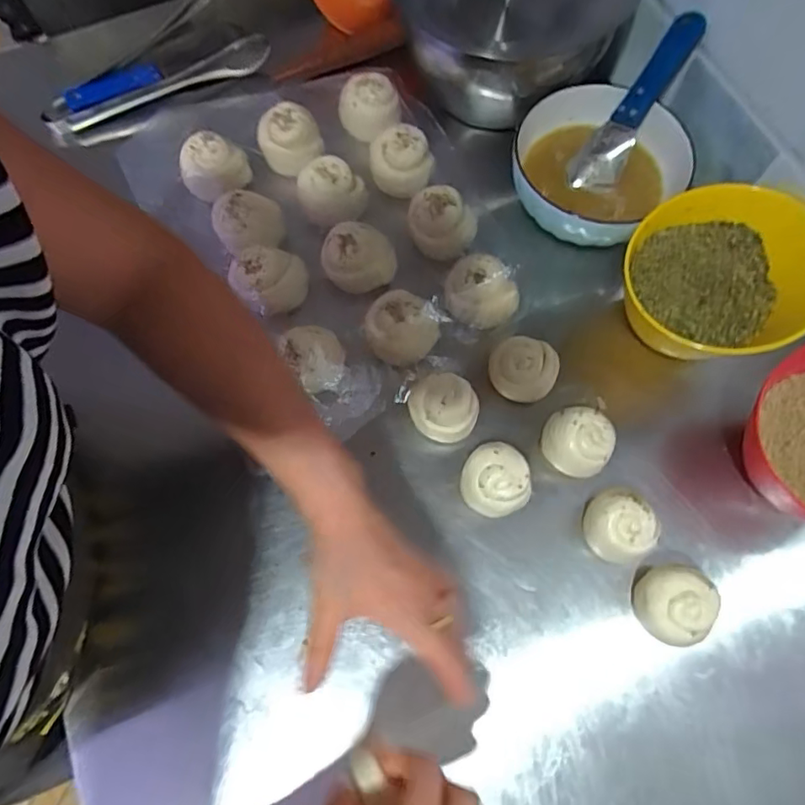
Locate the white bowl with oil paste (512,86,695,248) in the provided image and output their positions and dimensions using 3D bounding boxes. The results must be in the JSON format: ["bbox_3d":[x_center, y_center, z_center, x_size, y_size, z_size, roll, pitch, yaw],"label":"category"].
[{"bbox_3d":[0.208,-0.244,0.571,0.186,0.064,0.170,0,70,1],"label":"white bowl with oil paste"}]

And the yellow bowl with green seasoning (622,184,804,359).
[{"bbox_3d":[0.286,-0.109,0.498,0.159,0.091,0.153,0,70,1],"label":"yellow bowl with green seasoning"}]

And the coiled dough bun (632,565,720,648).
[{"bbox_3d":[0.223,0.168,0.454,0.056,0.055,0.062,15,71,6],"label":"coiled dough bun"}]

